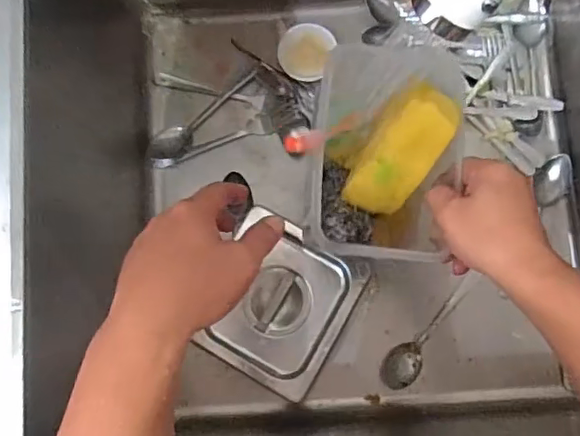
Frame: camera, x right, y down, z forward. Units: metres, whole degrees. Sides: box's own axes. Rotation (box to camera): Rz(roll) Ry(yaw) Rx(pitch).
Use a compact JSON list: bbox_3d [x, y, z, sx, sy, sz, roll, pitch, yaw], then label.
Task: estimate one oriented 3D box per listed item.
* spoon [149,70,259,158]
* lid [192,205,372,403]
[{"bbox_3d":[-0.101,-0.123,0.675,0.159,0.019,0.029,-38,82,-3],"label":"spoon"},{"bbox_3d":[-0.012,0.098,0.643,0.150,0.032,0.172,29,85,6],"label":"lid"}]

